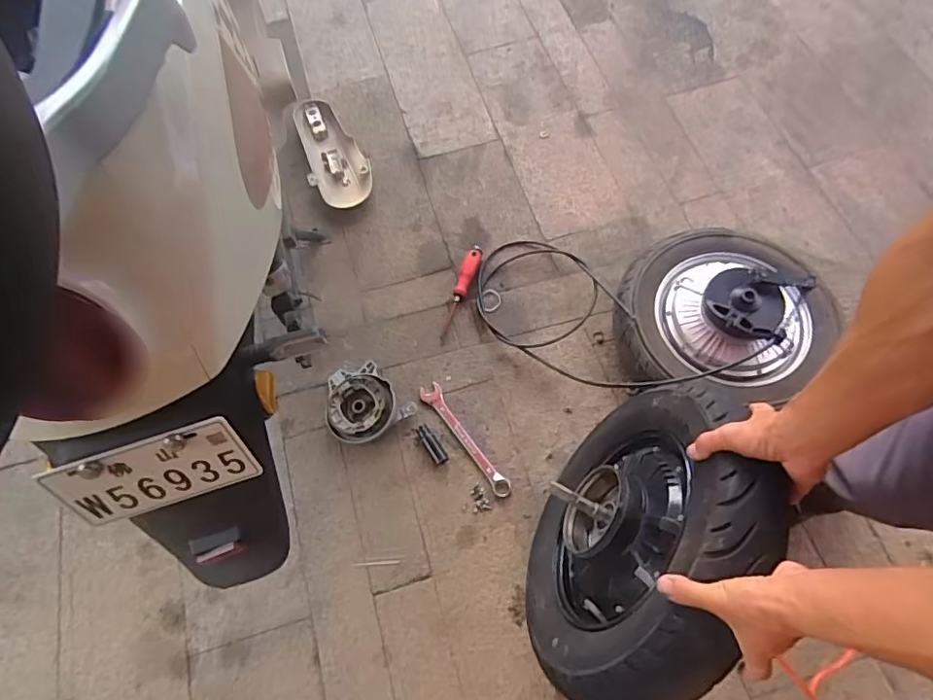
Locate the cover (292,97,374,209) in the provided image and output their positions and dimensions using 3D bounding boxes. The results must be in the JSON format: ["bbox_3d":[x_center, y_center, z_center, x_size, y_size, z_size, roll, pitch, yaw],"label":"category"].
[{"bbox_3d":[-0.297,-0.435,1.212,0.138,0.045,0.290,-16,67,-4],"label":"cover"}]

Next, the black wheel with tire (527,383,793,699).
[{"bbox_3d":[0.205,0.224,0.687,0.170,0.381,0.385,30,86,-10],"label":"black wheel with tire"}]

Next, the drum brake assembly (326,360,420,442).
[{"bbox_3d":[-0.188,0.092,0.986,0.138,0.047,0.140,-1,66,2],"label":"drum brake assembly"}]

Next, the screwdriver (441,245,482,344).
[{"bbox_3d":[-0.011,-0.118,1.085,0.030,0.030,0.227,18,68,10],"label":"screwdriver"}]

